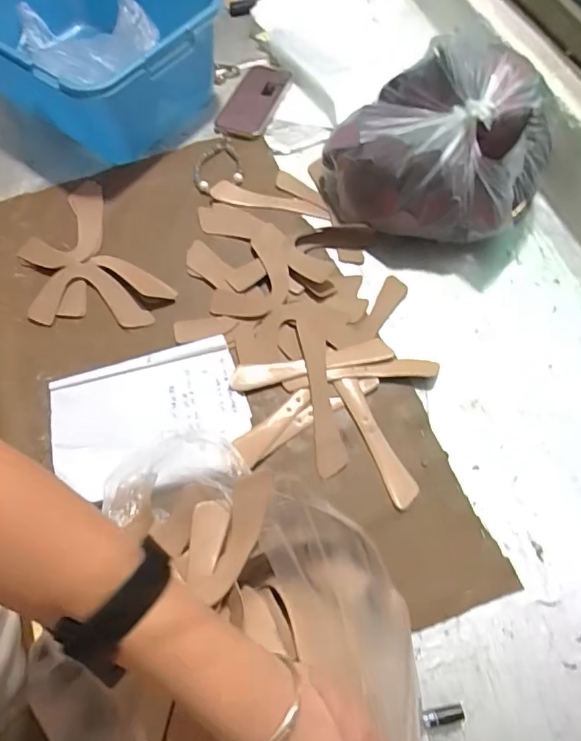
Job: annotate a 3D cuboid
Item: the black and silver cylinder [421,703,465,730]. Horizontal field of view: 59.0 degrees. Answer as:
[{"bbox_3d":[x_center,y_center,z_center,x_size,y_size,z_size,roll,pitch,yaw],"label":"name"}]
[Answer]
[{"bbox_3d":[0.138,0.316,0.468,0.040,0.015,0.016,-8,65,-5],"label":"black and silver cylinder"}]

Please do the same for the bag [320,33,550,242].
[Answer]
[{"bbox_3d":[0.180,-0.280,0.659,0.267,0.181,0.194,7,65,2],"label":"bag"}]

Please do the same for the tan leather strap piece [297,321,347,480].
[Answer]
[{"bbox_3d":[0.035,0.028,0.601,0.031,0.009,0.191,-6,65,-4],"label":"tan leather strap piece"}]

